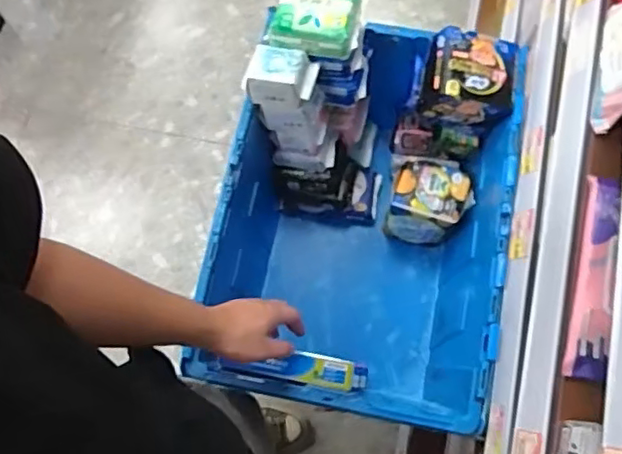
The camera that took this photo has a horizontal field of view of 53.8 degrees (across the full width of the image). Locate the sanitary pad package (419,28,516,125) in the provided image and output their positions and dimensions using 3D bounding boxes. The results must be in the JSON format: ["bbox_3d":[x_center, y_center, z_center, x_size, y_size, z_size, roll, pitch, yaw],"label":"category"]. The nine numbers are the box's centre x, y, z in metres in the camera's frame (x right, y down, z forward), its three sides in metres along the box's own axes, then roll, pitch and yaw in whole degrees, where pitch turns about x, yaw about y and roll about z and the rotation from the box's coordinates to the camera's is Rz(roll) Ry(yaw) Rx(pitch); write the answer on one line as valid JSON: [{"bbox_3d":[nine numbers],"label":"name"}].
[{"bbox_3d":[0.241,-0.228,0.941,0.131,0.086,0.113,9,74,5],"label":"sanitary pad package"}]

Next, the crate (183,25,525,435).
[{"bbox_3d":[0.088,-0.001,1.019,0.404,0.353,0.590,11,74,5],"label":"crate"}]

